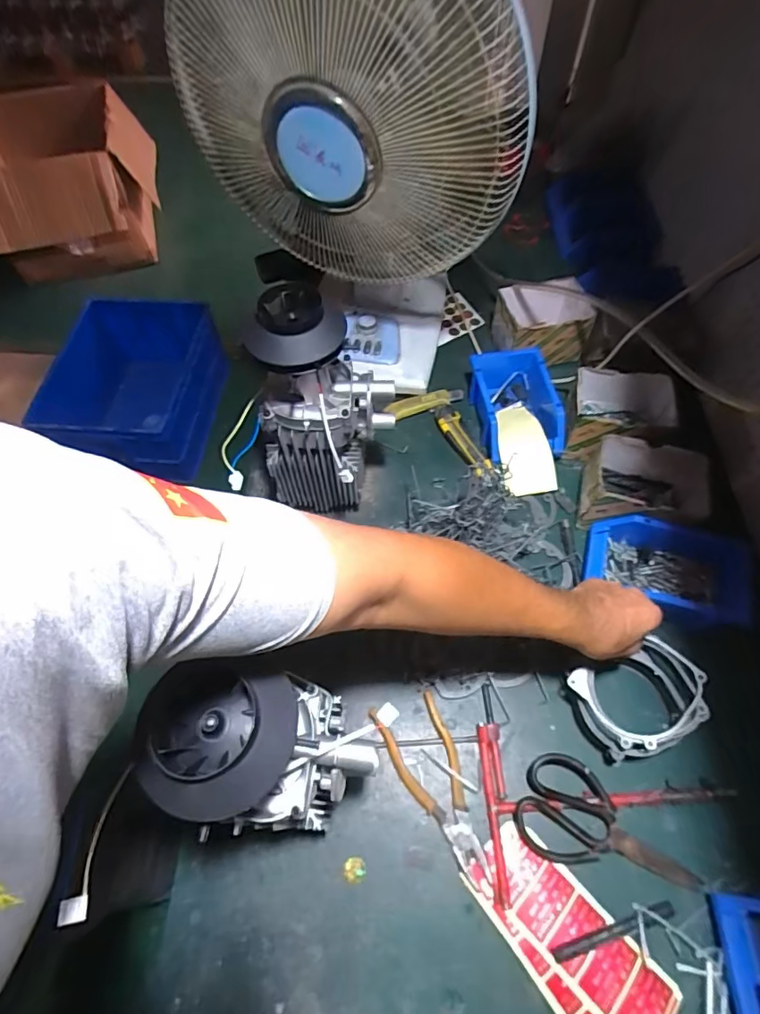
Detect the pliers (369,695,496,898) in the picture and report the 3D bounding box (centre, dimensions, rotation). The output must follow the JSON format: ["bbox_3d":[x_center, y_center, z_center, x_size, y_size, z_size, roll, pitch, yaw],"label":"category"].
[{"bbox_3d":[0.068,0.322,0.576,0.076,0.014,0.207,-22,62,-9],"label":"pliers"}]

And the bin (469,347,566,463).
[{"bbox_3d":[0.220,-0.171,0.809,0.131,0.075,0.181,-5,60,-2],"label":"bin"}]

